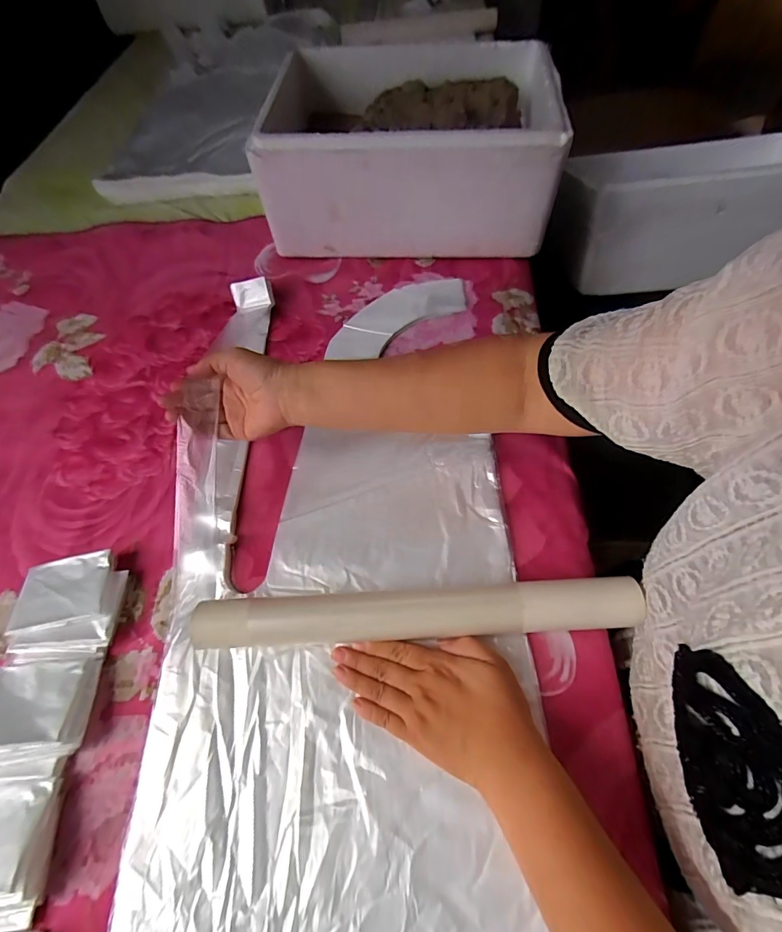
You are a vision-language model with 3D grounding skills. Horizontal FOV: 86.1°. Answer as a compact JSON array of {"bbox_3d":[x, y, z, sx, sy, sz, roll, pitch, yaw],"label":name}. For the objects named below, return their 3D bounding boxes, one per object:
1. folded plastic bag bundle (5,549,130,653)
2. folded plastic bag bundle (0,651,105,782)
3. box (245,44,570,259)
[{"bbox_3d":[-0.296,0.124,0.388,0.091,0.020,0.084,-5,61,1],"label":"folded plastic bag bundle"},{"bbox_3d":[-0.291,0.199,0.337,0.088,0.034,0.088,-5,61,2],"label":"folded plastic bag bundle"},{"bbox_3d":[0.030,-0.463,0.620,0.392,0.172,0.312,1,61,5],"label":"box"}]

